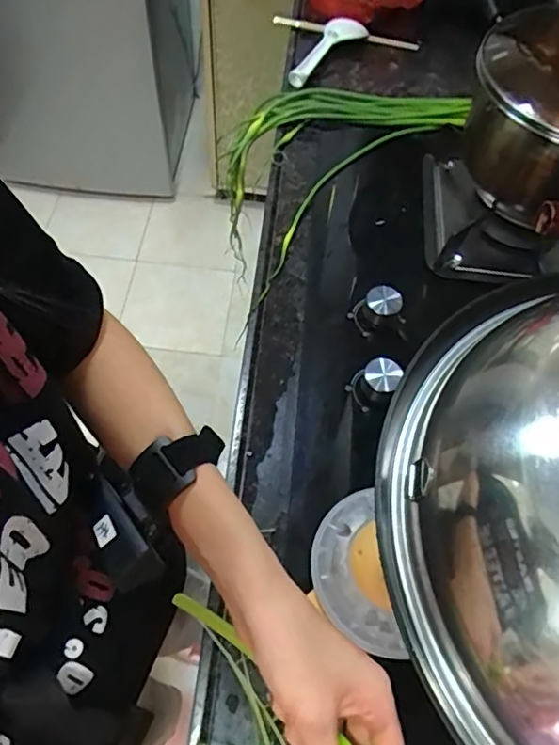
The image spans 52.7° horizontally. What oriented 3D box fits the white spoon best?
[{"bbox_3d":[0.071,-0.479,0.833,0.063,0.028,0.154,28,63,12],"label":"white spoon"}]

